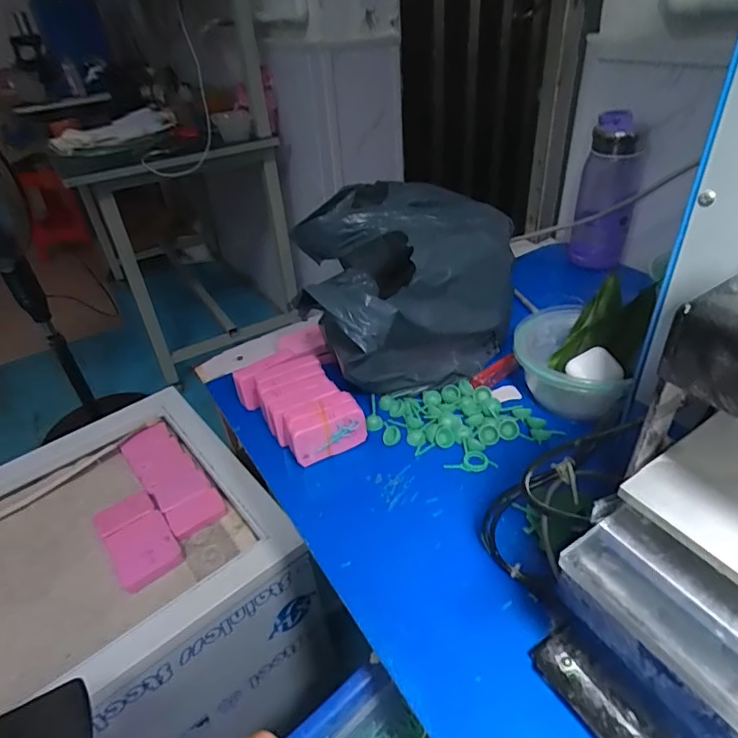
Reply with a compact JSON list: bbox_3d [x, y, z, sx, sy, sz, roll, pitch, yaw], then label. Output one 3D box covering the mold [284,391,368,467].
[{"bbox_3d":[-0.042,0.060,0.492,0.074,0.050,0.040,-19,38,-18],"label":"mold"}]

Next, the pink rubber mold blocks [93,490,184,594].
[{"bbox_3d":[-0.300,0.218,0.655,0.075,0.018,0.139,-28,42,-28],"label":"pink rubber mold blocks"}]

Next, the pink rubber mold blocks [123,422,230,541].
[{"bbox_3d":[-0.286,0.155,0.733,0.073,0.019,0.223,-29,43,-29],"label":"pink rubber mold blocks"}]

